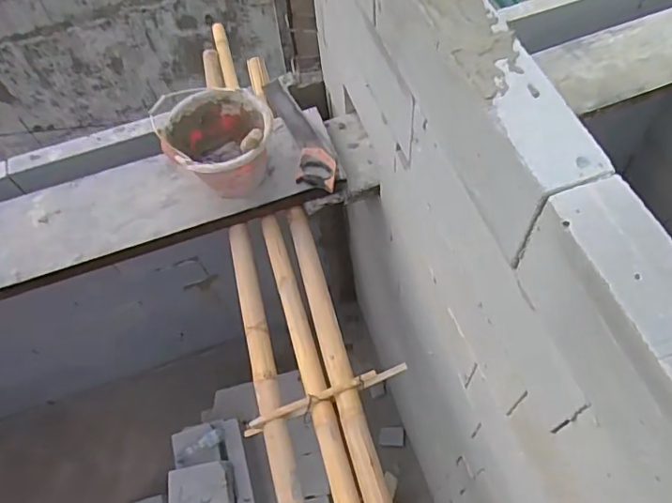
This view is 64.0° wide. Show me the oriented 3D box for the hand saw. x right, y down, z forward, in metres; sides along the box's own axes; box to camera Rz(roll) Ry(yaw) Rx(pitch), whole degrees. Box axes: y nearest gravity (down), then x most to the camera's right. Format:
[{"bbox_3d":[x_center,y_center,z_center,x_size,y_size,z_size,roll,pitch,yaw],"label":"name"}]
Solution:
[{"bbox_3d":[-0.108,-0.373,1.650,0.129,0.045,0.526,-16,58,-7],"label":"hand saw"}]

